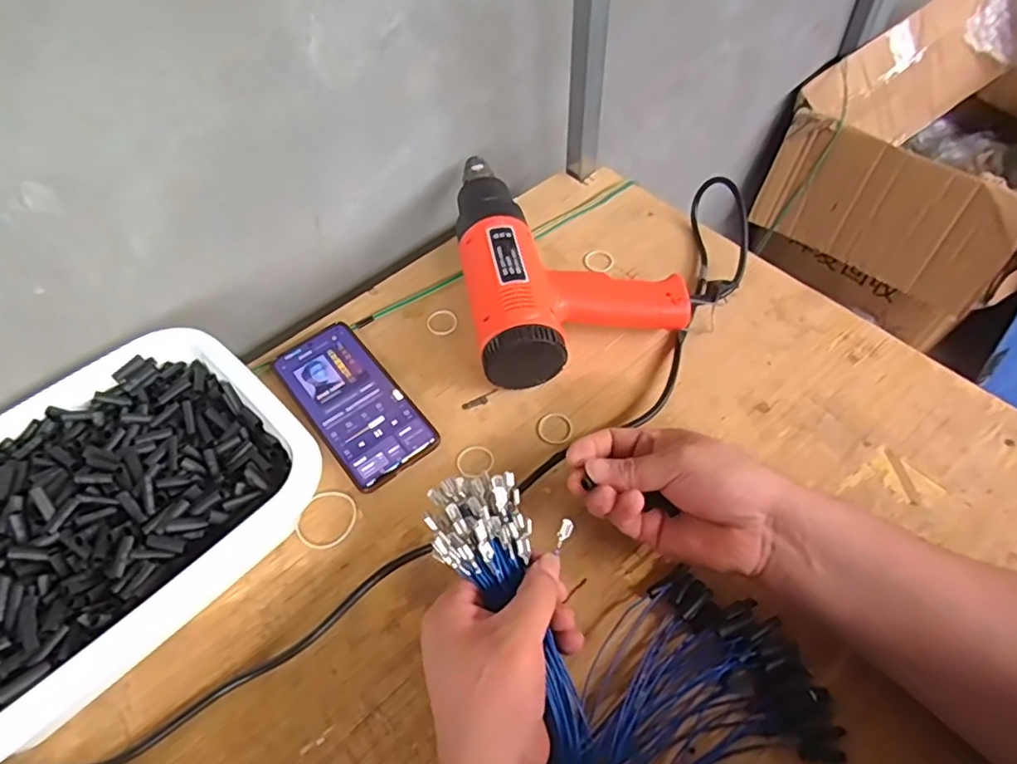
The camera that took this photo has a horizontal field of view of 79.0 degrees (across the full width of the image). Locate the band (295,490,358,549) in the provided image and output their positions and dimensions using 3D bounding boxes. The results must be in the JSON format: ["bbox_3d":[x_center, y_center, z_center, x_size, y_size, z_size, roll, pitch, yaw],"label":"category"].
[{"bbox_3d":[-0.139,0.105,0.474,0.040,0.005,0.045,25,60,20],"label":"band"}]

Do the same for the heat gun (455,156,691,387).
[{"bbox_3d":[0.049,-0.127,0.587,0.187,0.072,0.273,-10,54,-3],"label":"heat gun"}]

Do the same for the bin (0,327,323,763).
[{"bbox_3d":[-0.287,0.105,0.426,0.282,0.099,0.211,-39,59,-23],"label":"bin"}]

